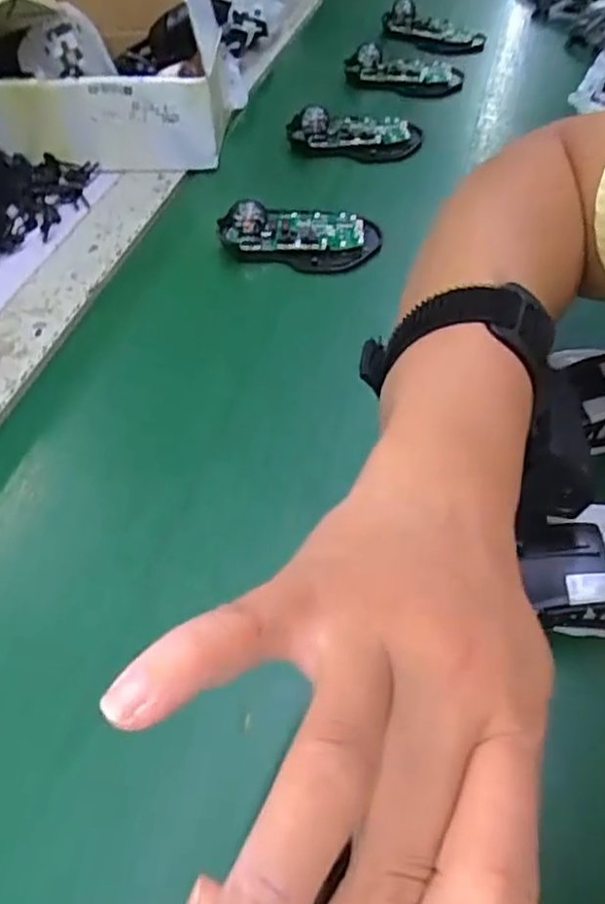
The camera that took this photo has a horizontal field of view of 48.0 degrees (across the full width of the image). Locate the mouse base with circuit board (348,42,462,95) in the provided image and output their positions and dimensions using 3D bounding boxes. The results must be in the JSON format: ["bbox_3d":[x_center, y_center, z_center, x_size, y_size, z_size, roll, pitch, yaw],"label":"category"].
[{"bbox_3d":[0.102,-0.386,0.672,0.110,0.034,0.058,12,51,13],"label":"mouse base with circuit board"}]

